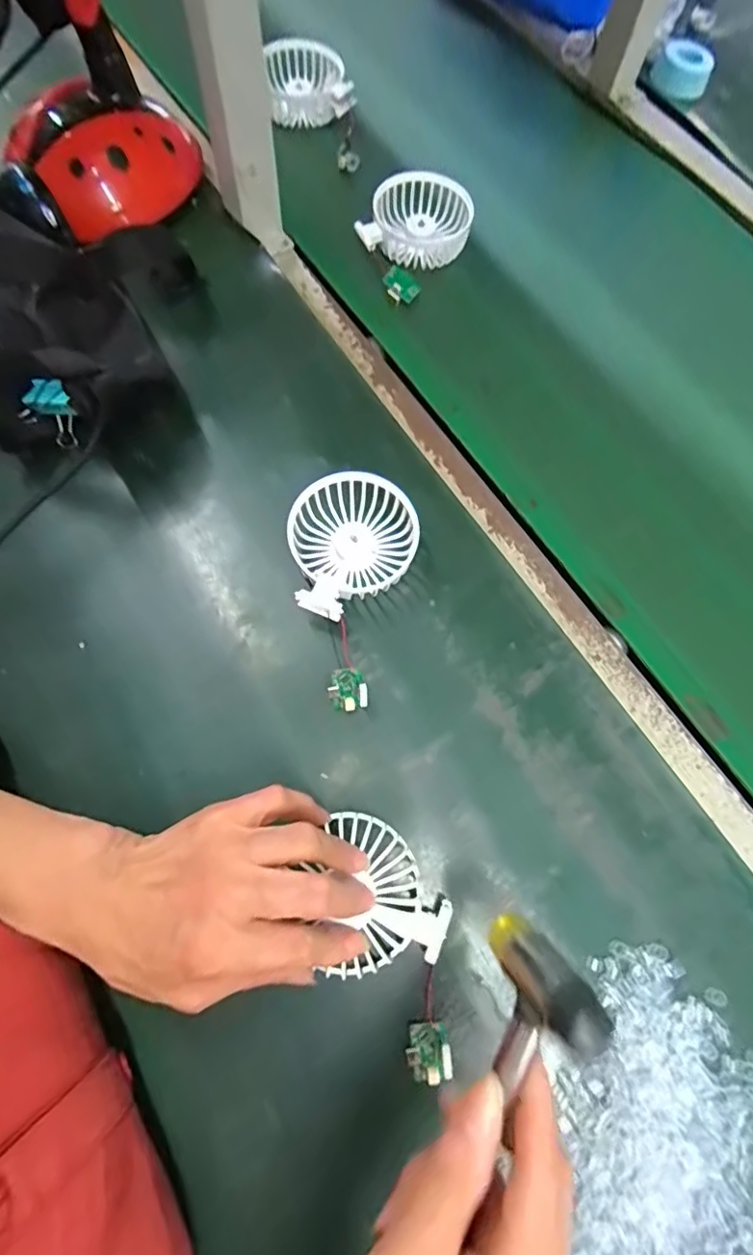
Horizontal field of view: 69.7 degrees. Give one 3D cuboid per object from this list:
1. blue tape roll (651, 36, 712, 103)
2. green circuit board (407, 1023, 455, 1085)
[{"bbox_3d":[0.325,-0.592,0.575,0.059,0.026,0.054,0,72,-1],"label":"blue tape roll"},{"bbox_3d":[0.030,0.239,0.303,0.024,0.007,0.029,-12,72,-4],"label":"green circuit board"}]

